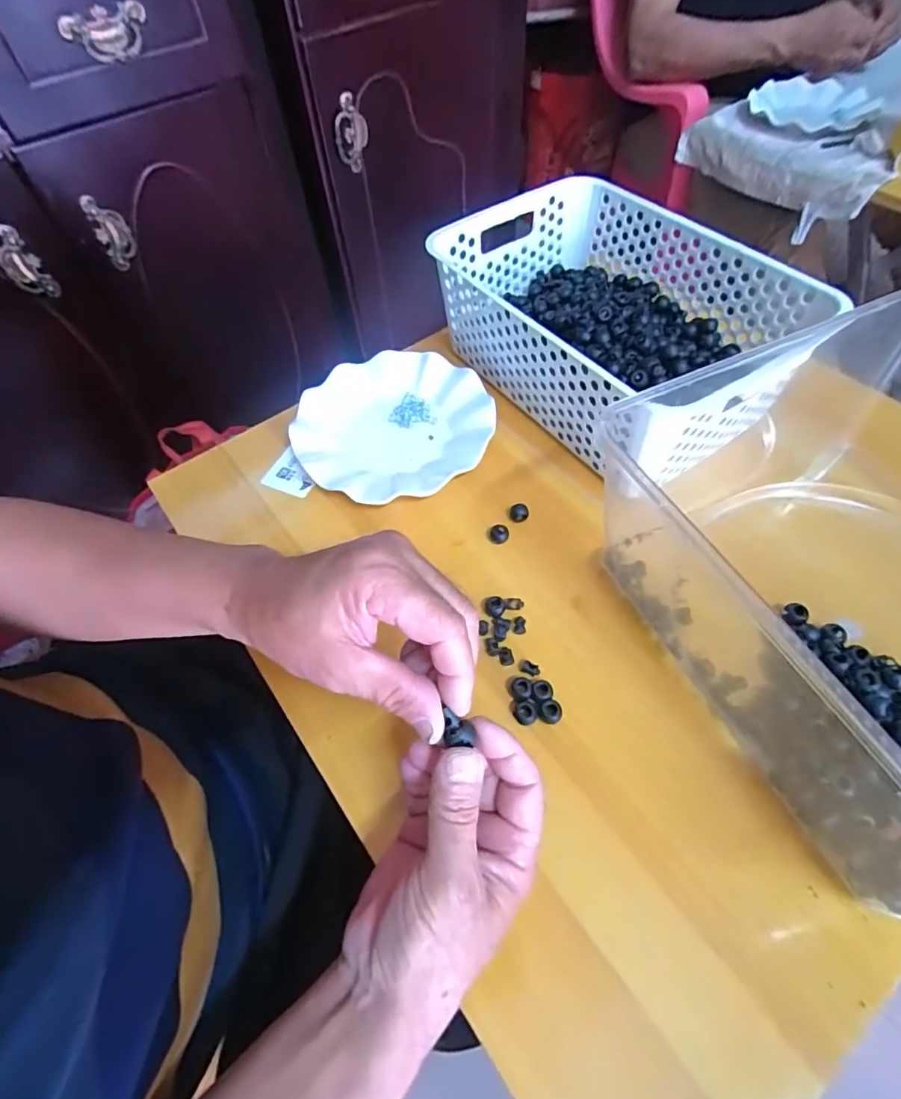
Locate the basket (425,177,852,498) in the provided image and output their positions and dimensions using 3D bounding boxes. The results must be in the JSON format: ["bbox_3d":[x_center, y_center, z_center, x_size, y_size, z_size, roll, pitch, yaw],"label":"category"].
[{"bbox_3d":[0.140,-0.212,0.479,0.207,0.114,0.300,-32,61,-17],"label":"basket"}]

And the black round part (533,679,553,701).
[{"bbox_3d":[0.062,0.097,0.359,0.013,0.010,0.014,-1,57,2],"label":"black round part"}]

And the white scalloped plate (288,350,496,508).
[{"bbox_3d":[-0.054,-0.120,0.501,0.179,0.024,0.169,-1,57,2],"label":"white scalloped plate"}]

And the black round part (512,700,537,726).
[{"bbox_3d":[0.049,0.108,0.349,0.015,0.008,0.014,-1,57,2],"label":"black round part"}]

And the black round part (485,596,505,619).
[{"bbox_3d":[0.033,0.043,0.395,0.015,0.005,0.016,-1,57,2],"label":"black round part"}]

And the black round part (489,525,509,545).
[{"bbox_3d":[0.040,-0.012,0.431,0.016,0.011,0.013,6,57,7],"label":"black round part"}]

